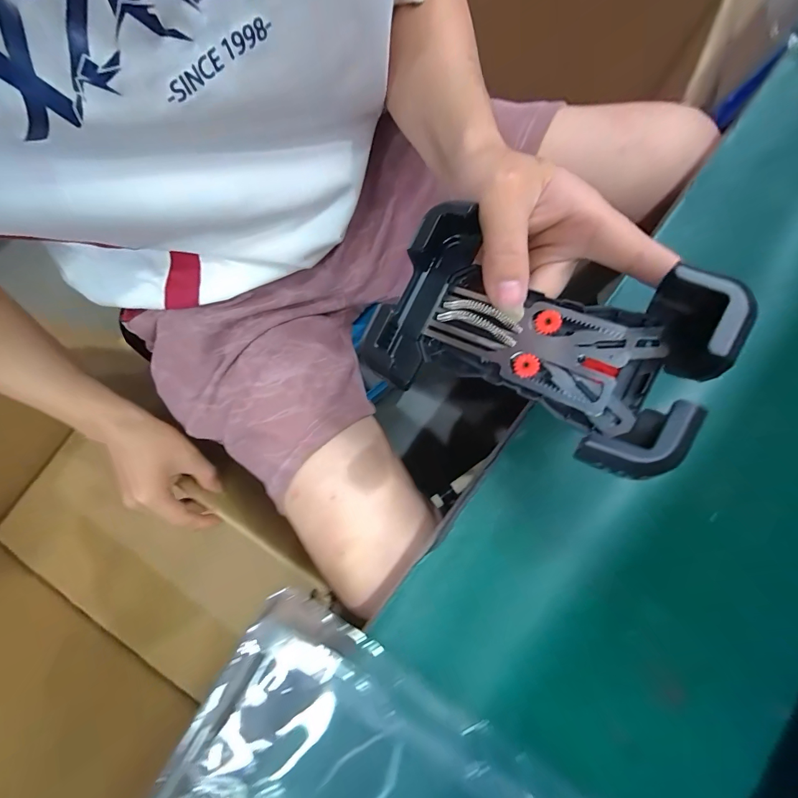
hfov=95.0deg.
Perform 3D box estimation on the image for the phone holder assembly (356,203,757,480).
[{"bbox_3d":[0.054,-0.033,0.172,0.153,0.049,0.085,25,77,28],"label":"phone holder assembly"}]

